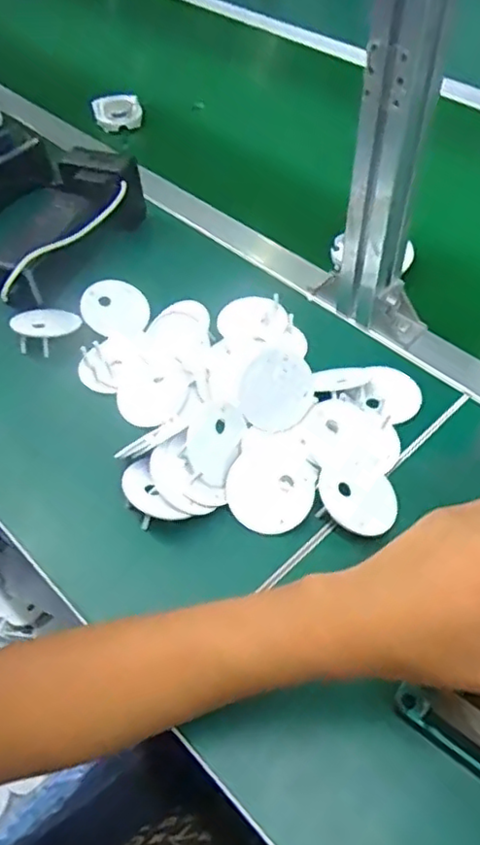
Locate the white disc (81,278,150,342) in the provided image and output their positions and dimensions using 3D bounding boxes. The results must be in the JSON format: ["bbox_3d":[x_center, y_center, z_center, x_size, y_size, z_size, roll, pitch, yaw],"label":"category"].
[{"bbox_3d":[-0.115,-0.105,0.607,0.061,0.014,0.059,22,65,1],"label":"white disc"}]

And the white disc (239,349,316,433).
[{"bbox_3d":[0.028,-0.025,0.503,0.061,0.064,0.010,-59,32,4],"label":"white disc"}]

